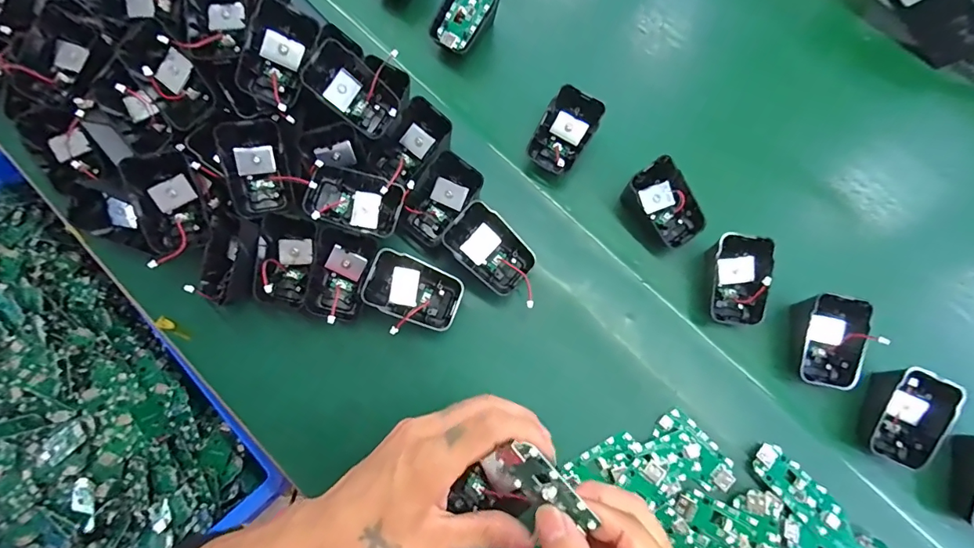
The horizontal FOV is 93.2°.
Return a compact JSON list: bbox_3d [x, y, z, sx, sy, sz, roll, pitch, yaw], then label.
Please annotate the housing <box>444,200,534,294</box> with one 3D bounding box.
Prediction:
[{"bbox_3d":[0.005,-0.016,0.356,0.077,0.027,0.044,43,83,-12],"label":"housing"}]

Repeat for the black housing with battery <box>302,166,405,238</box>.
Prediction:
[{"bbox_3d":[-0.101,-0.054,0.350,0.067,0.031,0.048,20,79,-11],"label":"black housing with battery"}]

